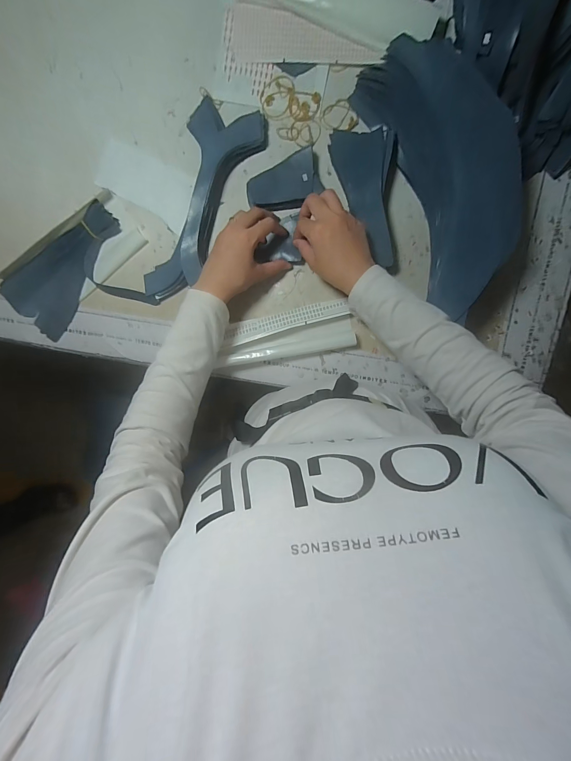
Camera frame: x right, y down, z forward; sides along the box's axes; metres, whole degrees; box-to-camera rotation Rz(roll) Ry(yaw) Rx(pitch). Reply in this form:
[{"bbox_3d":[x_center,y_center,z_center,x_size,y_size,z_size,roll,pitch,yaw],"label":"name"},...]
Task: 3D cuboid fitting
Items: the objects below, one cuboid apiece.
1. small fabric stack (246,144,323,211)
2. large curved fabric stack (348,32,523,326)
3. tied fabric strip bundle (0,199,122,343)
[{"bbox_3d":[0.003,-0.259,0.437,0.102,0.026,0.052,-30,94,6],"label":"small fabric stack"},{"bbox_3d":[0.195,-0.248,0.389,0.124,0.087,0.316,-19,96,6],"label":"large curved fabric stack"},{"bbox_3d":[-0.314,-0.162,0.463,0.098,0.016,0.196,44,97,-3],"label":"tied fabric strip bundle"}]

